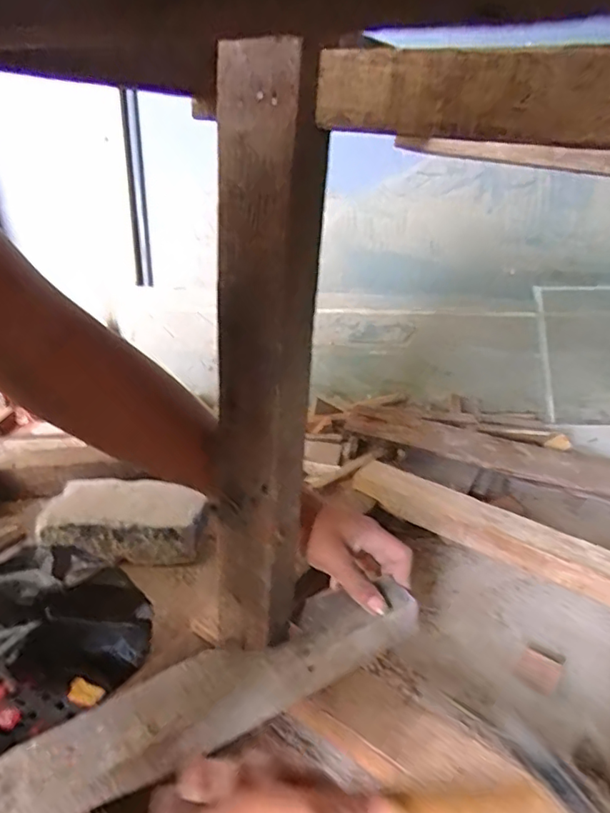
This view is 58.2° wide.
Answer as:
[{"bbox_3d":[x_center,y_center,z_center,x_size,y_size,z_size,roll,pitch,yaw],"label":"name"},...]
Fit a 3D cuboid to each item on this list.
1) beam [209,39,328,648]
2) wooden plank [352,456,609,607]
[{"bbox_3d":[-0.031,-0.001,0.391,0.070,0.422,0.038,13,26,16],"label":"beam"},{"bbox_3d":[0.266,0.166,0.678,0.470,0.045,0.058,21,32,32],"label":"wooden plank"}]

